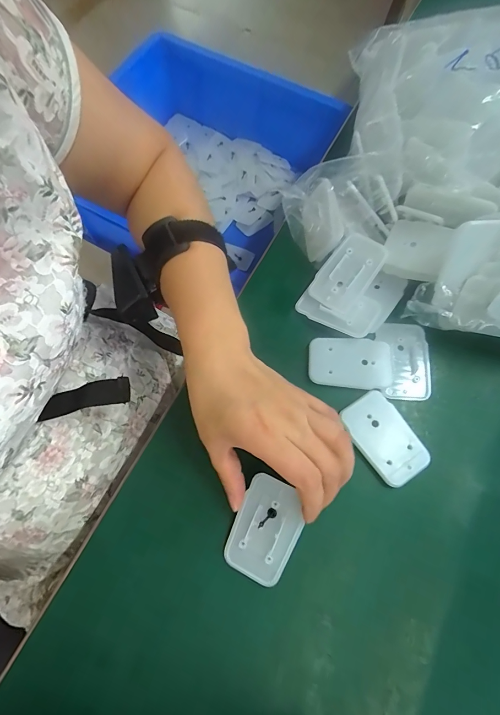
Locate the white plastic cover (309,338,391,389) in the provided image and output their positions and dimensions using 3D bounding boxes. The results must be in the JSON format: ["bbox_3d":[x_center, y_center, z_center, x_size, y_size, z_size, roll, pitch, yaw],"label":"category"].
[{"bbox_3d":[0.086,0.003,0.284,0.069,0.004,0.043,5,69,2],"label":"white plastic cover"}]

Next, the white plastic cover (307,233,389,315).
[{"bbox_3d":[0.086,-0.075,0.298,0.044,0.009,0.067,41,101,23],"label":"white plastic cover"}]

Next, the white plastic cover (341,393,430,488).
[{"bbox_3d":[0.105,0.062,0.263,0.042,0.005,0.068,-29,72,-10],"label":"white plastic cover"}]

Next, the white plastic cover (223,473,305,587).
[{"bbox_3d":[0.011,0.123,0.239,0.044,0.004,0.068,23,89,18],"label":"white plastic cover"}]

